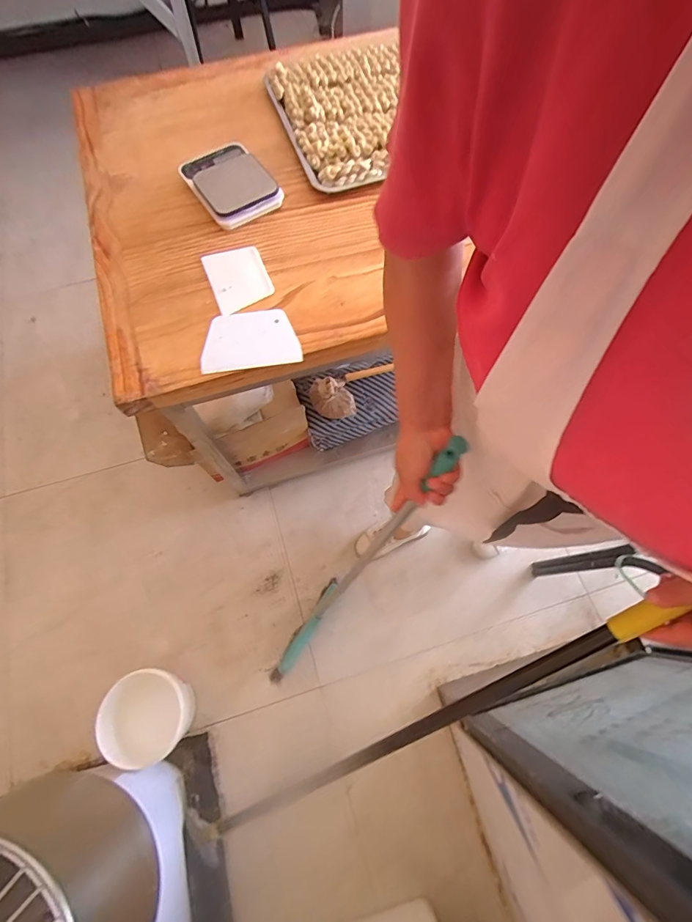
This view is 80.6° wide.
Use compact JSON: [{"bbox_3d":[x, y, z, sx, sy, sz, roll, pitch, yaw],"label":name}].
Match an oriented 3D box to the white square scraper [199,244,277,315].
[{"bbox_3d":[-0.178,-0.306,0.680,0.095,0.007,0.111,-21,83,-7],"label":"white square scraper"}]

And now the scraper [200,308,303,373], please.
[{"bbox_3d":[-0.155,-0.196,0.656,0.151,0.008,0.101,-10,72,-8],"label":"scraper"}]

